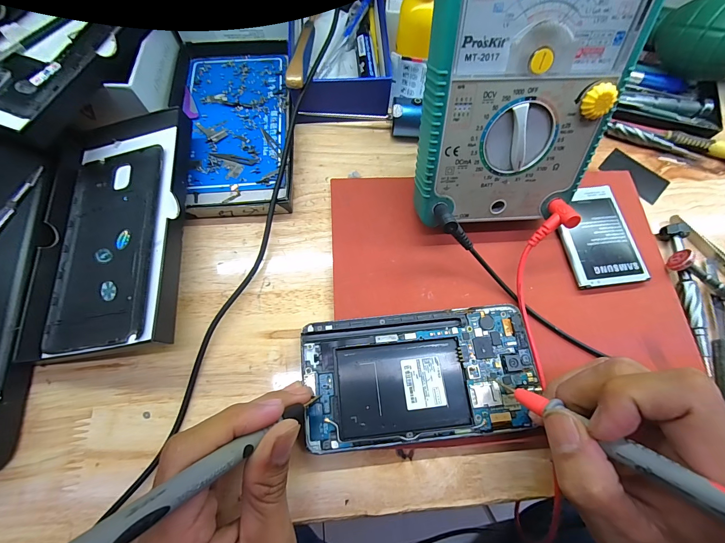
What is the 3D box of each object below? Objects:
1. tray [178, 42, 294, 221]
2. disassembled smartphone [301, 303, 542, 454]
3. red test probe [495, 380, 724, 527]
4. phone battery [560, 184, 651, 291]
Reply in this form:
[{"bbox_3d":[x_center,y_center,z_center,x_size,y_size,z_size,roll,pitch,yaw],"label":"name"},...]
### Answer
[{"bbox_3d":[-0.108,-0.130,0.267,0.094,0.022,0.177,-4,72,-3],"label":"tray"},{"bbox_3d":[0.037,0.065,0.206,0.145,0.005,0.076,-5,72,-3],"label":"disassembled smartphone"},{"bbox_3d":[0.117,0.078,0.121,0.011,0.141,0.006,-46,113,-14],"label":"red test probe"},{"bbox_3d":[0.175,-0.027,0.242,0.051,0.008,0.078,-6,72,-4],"label":"phone battery"}]

